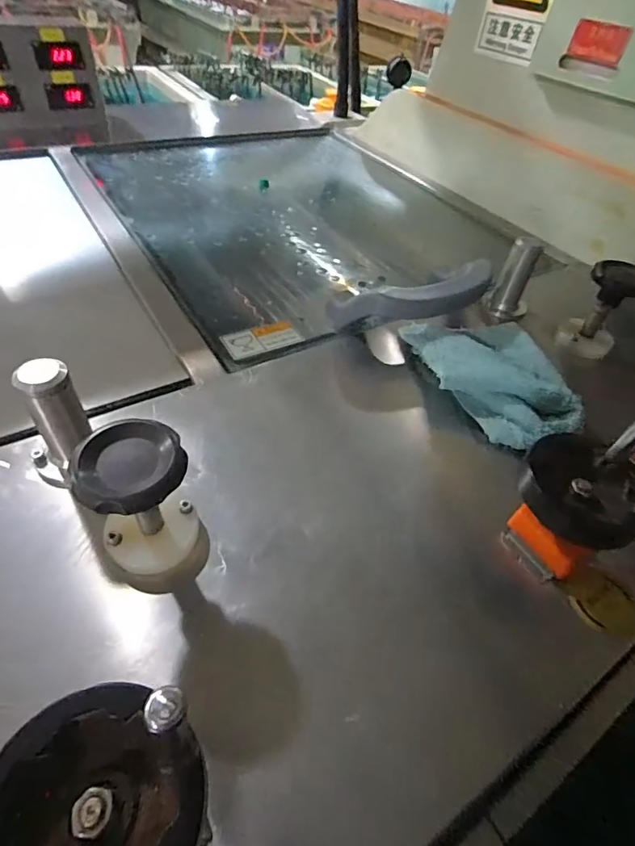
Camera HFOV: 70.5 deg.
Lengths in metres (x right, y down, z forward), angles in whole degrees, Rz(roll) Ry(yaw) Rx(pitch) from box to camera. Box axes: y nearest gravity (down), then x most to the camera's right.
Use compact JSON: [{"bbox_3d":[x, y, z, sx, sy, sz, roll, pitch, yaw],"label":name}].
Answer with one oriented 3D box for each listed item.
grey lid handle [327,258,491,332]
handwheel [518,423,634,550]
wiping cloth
[{"bbox_3d":[0.126,-0.167,0.608,0.225,0.073,0.064,-7,48,-12],"label":"grey lid handle"},{"bbox_3d":[0.222,0.033,0.341,0.087,0.091,0.089,4,48,-4],"label":"handwheel"},{"bbox_3d":[0.219,-0.064,0.544,0.170,0.045,0.214,-10,48,-15],"label":"wiping cloth"}]

